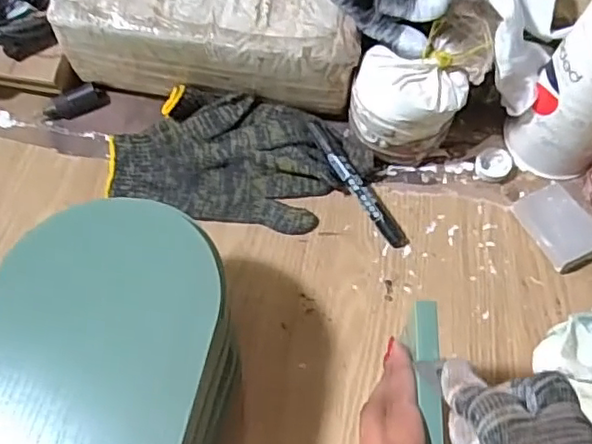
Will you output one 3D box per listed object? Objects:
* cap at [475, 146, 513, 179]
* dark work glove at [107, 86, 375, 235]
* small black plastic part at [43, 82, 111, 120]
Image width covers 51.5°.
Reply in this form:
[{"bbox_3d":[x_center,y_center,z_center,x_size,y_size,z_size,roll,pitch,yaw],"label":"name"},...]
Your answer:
[{"bbox_3d":[0.175,-0.052,0.542,0.029,0.007,0.030,-1,68,1],"label":"cap"},{"bbox_3d":[-0.051,-0.055,0.536,0.222,0.028,0.111,6,68,4],"label":"dark work glove"},{"bbox_3d":[-0.206,-0.111,0.574,0.058,0.015,0.021,-26,70,-9],"label":"small black plastic part"}]

